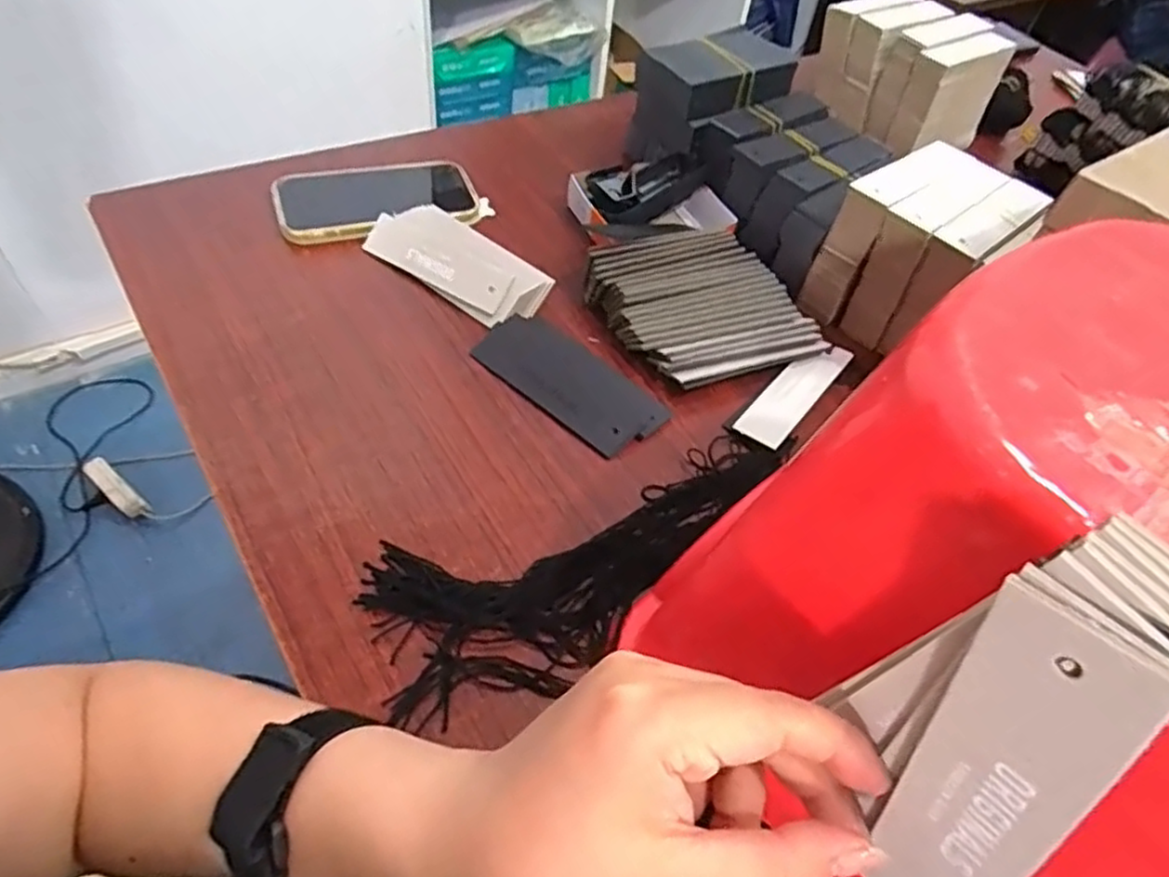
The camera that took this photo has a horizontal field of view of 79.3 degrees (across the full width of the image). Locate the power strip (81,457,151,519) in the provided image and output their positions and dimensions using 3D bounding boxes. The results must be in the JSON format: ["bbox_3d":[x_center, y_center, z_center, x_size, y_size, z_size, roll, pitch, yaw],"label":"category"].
[{"bbox_3d":[-0.825,0.086,1.239,0.147,0.041,0.041,34,54,20],"label":"power strip"}]

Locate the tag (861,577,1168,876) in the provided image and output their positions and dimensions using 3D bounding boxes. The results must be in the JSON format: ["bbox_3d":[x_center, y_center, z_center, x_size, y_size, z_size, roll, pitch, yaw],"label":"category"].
[{"bbox_3d":[0.091,0.084,0.164,0.004,0.120,0.031,-23,43,-30],"label":"tag"}]

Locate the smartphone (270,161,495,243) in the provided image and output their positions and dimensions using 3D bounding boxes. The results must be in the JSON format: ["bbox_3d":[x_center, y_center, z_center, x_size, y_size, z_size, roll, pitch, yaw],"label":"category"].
[{"bbox_3d":[-0.166,-0.201,0.578,0.164,0.014,0.082,-13,54,-16],"label":"smartphone"}]

